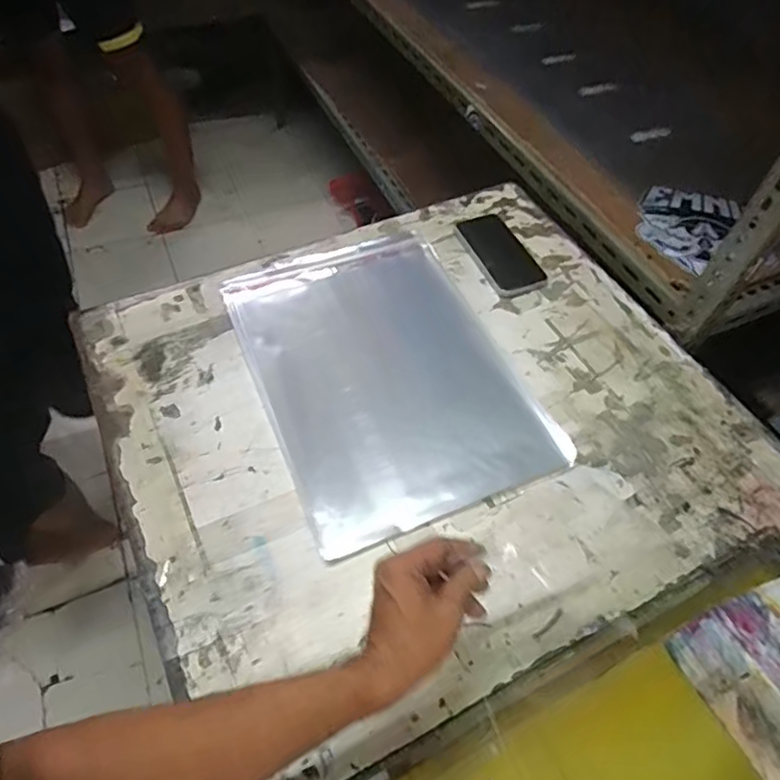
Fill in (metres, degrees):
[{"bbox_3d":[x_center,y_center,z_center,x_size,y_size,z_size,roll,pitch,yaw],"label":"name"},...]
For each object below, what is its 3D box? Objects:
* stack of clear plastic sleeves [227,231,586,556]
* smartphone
[{"bbox_3d":[-0.006,-0.029,0.771,0.309,0.012,0.425,-19,58,-15],"label":"stack of clear plastic sleeves"},{"bbox_3d":[0.162,-0.202,0.893,0.082,0.005,0.167,-17,57,-14],"label":"smartphone"}]

